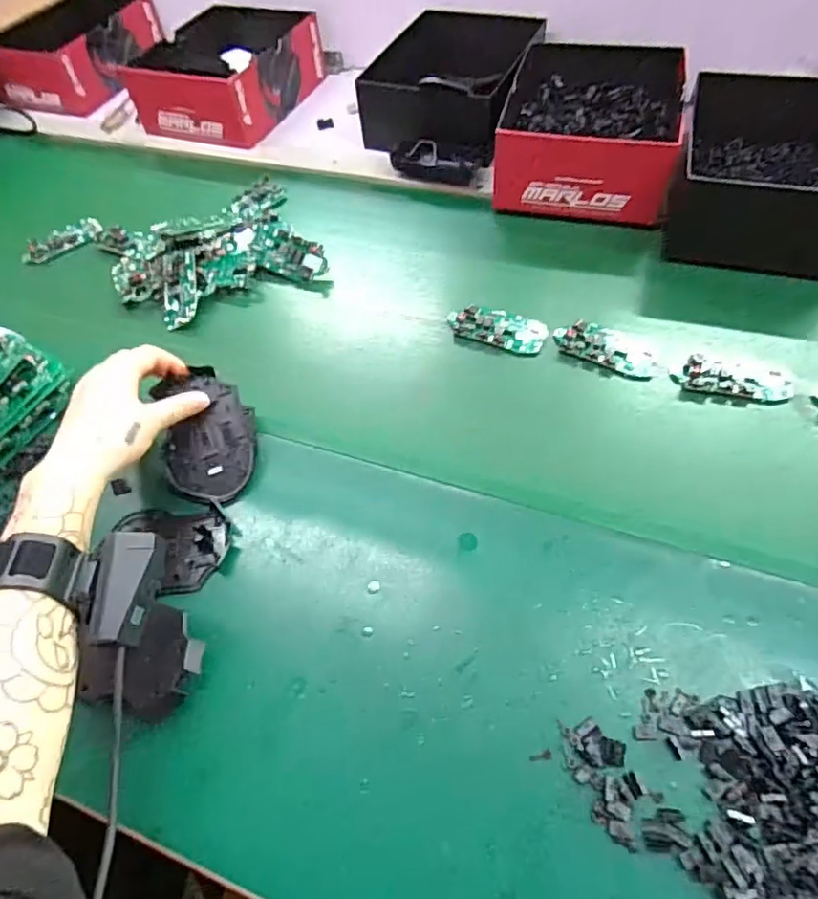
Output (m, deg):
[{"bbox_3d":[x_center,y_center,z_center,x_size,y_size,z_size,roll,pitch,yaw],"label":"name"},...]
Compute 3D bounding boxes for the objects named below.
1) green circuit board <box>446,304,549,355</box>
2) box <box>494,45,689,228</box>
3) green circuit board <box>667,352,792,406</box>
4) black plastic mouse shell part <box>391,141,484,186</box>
[{"bbox_3d":[0.088,-0.121,0.570,0.097,0.011,0.045,19,60,17],"label":"green circuit board"},{"bbox_3d":[0.218,-0.397,0.693,0.187,0.096,0.276,10,58,12],"label":"box"},{"bbox_3d":[0.292,-0.062,0.510,0.095,0.012,0.040,12,58,13],"label":"green circuit board"},{"bbox_3d":[0.033,-0.360,0.713,0.118,0.043,0.025,21,61,18],"label":"black plastic mouse shell part"}]

